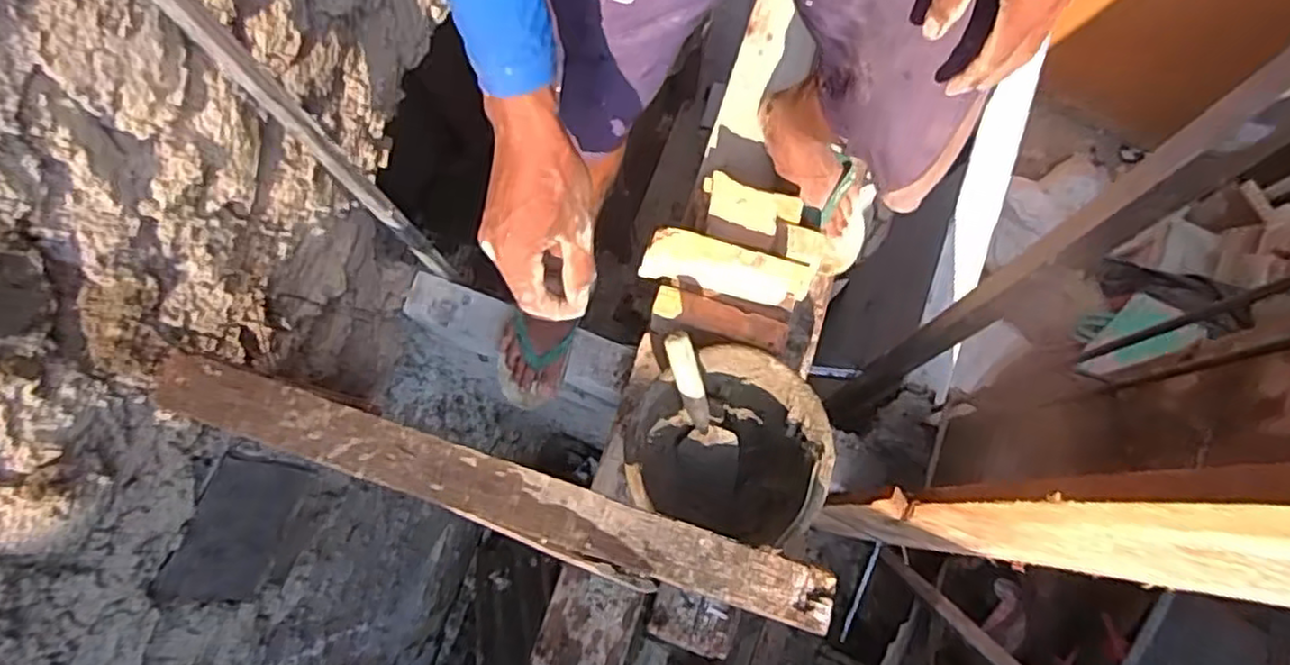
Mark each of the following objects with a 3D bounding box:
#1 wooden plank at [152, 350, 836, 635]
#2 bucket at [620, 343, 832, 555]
[{"bbox_3d":[-0.138,0.160,0.675,0.662,0.032,0.072,20,77,-3],"label":"wooden plank"},{"bbox_3d":[0.099,0.132,0.869,0.236,0.151,0.216,17,77,5],"label":"bucket"}]

